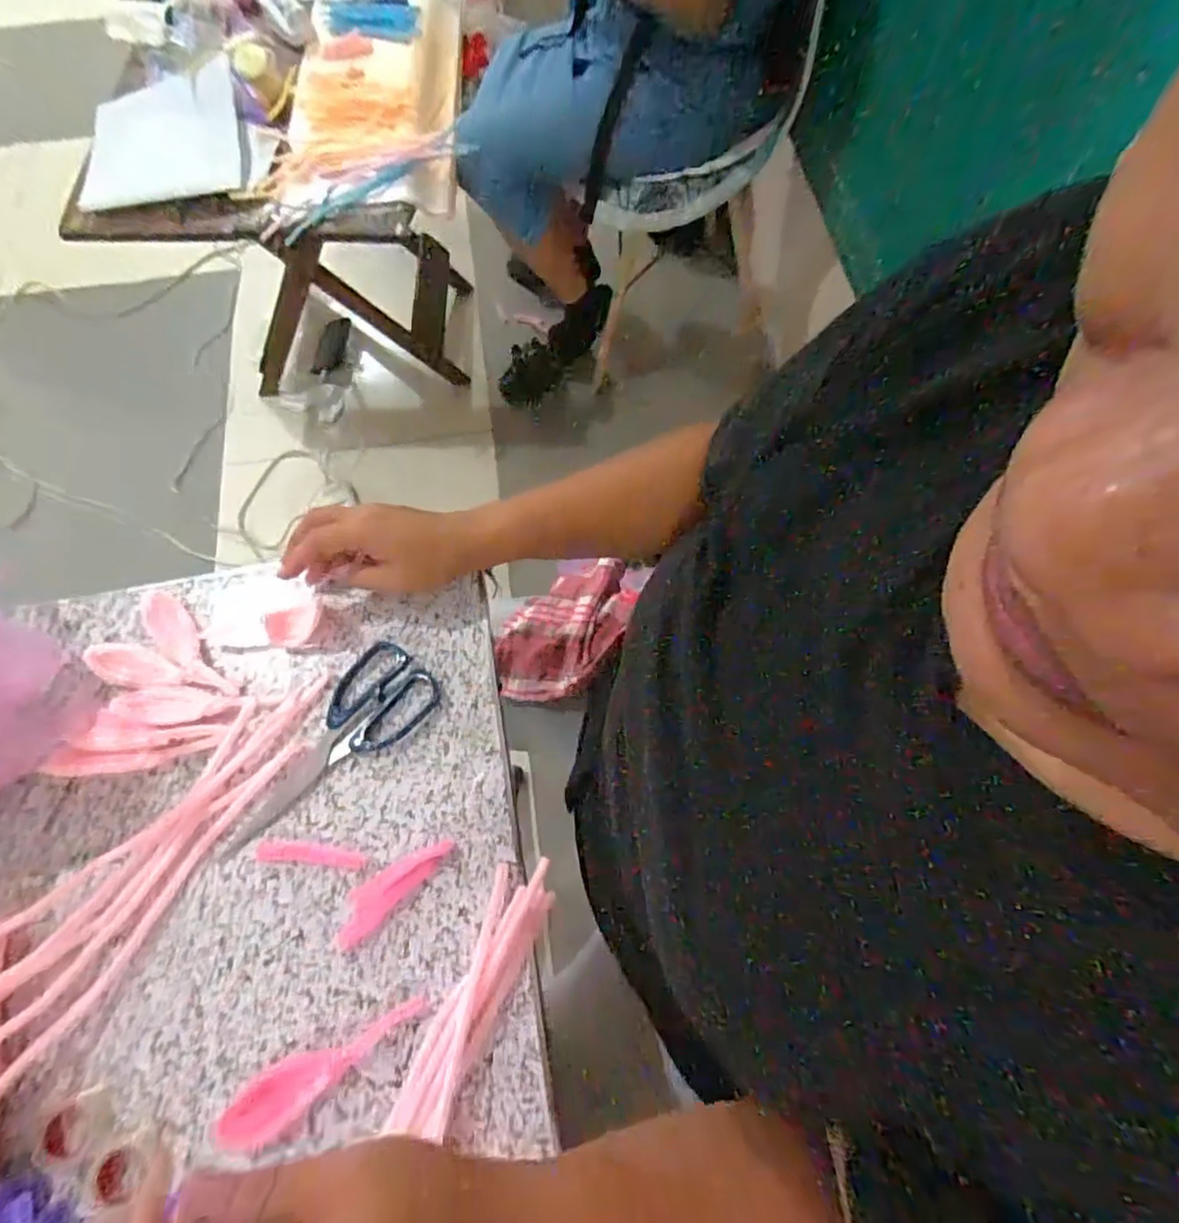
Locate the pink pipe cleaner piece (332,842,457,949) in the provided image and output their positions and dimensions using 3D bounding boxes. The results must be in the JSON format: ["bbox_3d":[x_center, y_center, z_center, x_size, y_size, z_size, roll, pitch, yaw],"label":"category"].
[{"bbox_3d":[-0.135,0.186,0.415,0.091,0.004,0.027,-39,73,-14],"label":"pink pipe cleaner piece"}]

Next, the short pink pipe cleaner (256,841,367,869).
[{"bbox_3d":[-0.192,0.167,0.424,0.075,0.004,0.013,4,69,2],"label":"short pink pipe cleaner"}]

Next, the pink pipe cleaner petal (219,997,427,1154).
[{"bbox_3d":[-0.160,0.272,0.371,0.123,0.021,0.030,-32,72,-12],"label":"pink pipe cleaner petal"}]

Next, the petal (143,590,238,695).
[{"bbox_3d":[-0.316,0.026,0.479,0.029,0.004,0.116,-39,73,-14],"label":"petal"}]

